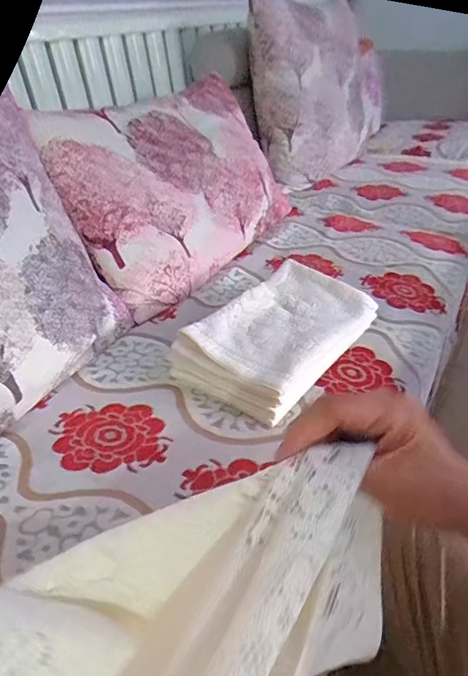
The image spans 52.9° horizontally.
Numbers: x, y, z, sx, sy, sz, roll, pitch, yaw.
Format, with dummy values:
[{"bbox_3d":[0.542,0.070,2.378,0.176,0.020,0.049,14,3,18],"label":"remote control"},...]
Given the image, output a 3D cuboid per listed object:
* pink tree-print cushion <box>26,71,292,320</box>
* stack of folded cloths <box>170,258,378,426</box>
[{"bbox_3d":[-0.109,-0.335,1.003,0.538,0.384,0.140,-41,19,-33],"label":"pink tree-print cushion"},{"bbox_3d":[0.077,-0.007,0.757,0.194,0.085,0.308,22,42,33],"label":"stack of folded cloths"}]

